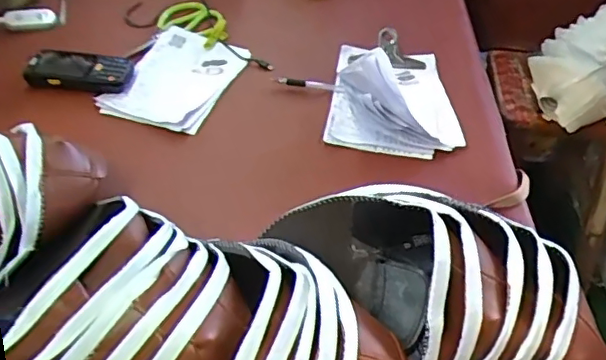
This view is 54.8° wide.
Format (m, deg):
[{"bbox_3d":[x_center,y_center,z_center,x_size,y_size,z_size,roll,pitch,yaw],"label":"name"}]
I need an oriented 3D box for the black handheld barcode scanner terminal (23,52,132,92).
[{"bbox_3d":[-0.348,-0.171,0.905,0.154,0.024,0.079,3,45,0],"label":"black handheld barcode scanner terminal"}]

